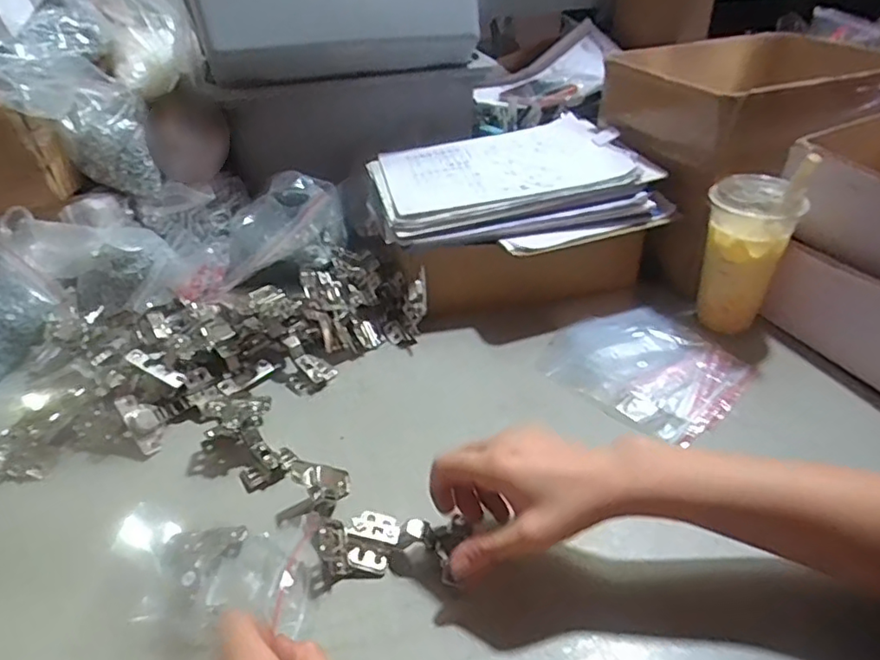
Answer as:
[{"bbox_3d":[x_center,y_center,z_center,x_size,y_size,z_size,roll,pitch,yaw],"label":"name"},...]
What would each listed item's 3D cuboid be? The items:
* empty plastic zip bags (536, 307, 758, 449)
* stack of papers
[{"bbox_3d":[0.220,0.034,0.633,0.169,0.009,0.184,-25,42,-29],"label":"empty plastic zip bags"},{"bbox_3d":[0.086,-0.188,0.746,0.327,0.052,0.268,-12,37,-13],"label":"stack of papers"}]

